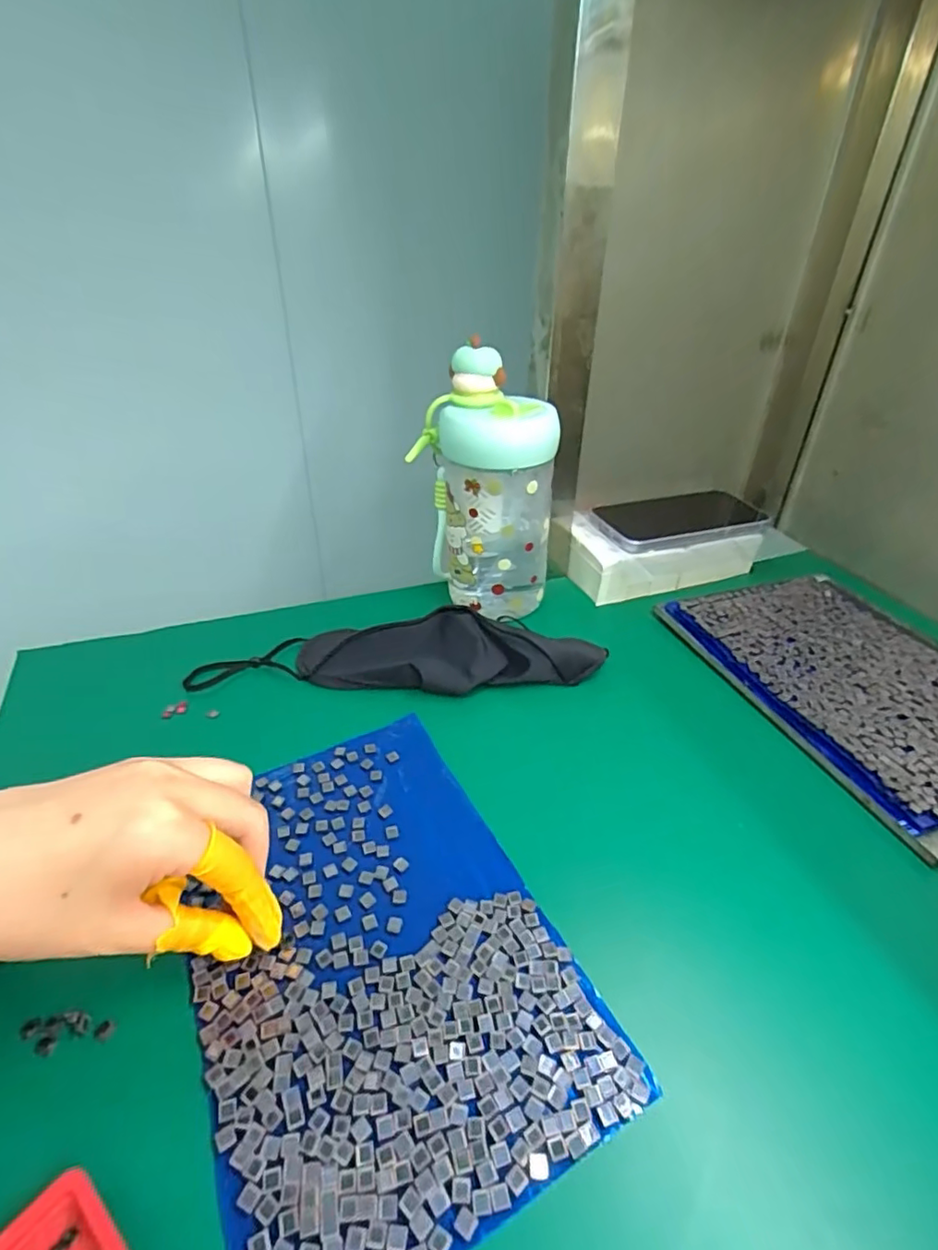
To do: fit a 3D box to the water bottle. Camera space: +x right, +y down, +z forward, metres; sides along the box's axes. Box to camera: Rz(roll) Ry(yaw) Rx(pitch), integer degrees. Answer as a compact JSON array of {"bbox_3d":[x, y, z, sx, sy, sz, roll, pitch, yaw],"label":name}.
[{"bbox_3d":[0.011,-0.096,0.449,0.105,0.194,0.081,3,35,4],"label":"water bottle"}]

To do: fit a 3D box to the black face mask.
[{"bbox_3d":[-0.052,0.018,0.417,0.283,0.029,0.062,1,35,1],"label":"black face mask"}]

